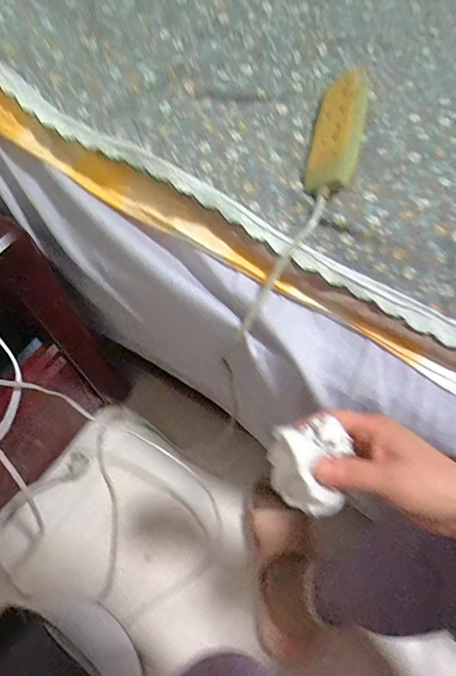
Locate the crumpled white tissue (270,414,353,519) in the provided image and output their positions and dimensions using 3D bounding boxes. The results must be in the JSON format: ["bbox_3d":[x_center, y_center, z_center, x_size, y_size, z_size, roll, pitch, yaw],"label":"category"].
[{"bbox_3d":[0.065,0.102,0.321,0.061,0.042,0.064,11,60,8],"label":"crumpled white tissue"}]

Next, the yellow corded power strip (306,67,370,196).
[{"bbox_3d":[0.129,-0.247,0.461,0.054,0.034,0.188,12,60,8],"label":"yellow corded power strip"}]

